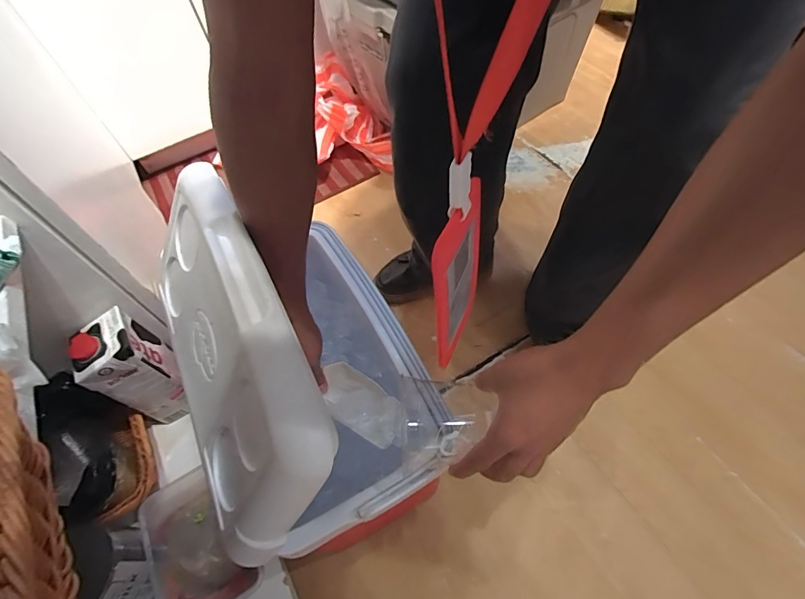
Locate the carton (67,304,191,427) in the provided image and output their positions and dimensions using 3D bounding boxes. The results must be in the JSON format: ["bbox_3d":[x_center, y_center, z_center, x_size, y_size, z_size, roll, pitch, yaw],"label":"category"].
[{"bbox_3d":[-0.362,0.096,0.568,0.076,0.183,0.078,-23,58,-9],"label":"carton"}]

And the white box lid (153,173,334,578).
[{"bbox_3d":[-0.183,0.046,0.393,0.027,0.210,0.357,1,43,-46],"label":"white box lid"}]

